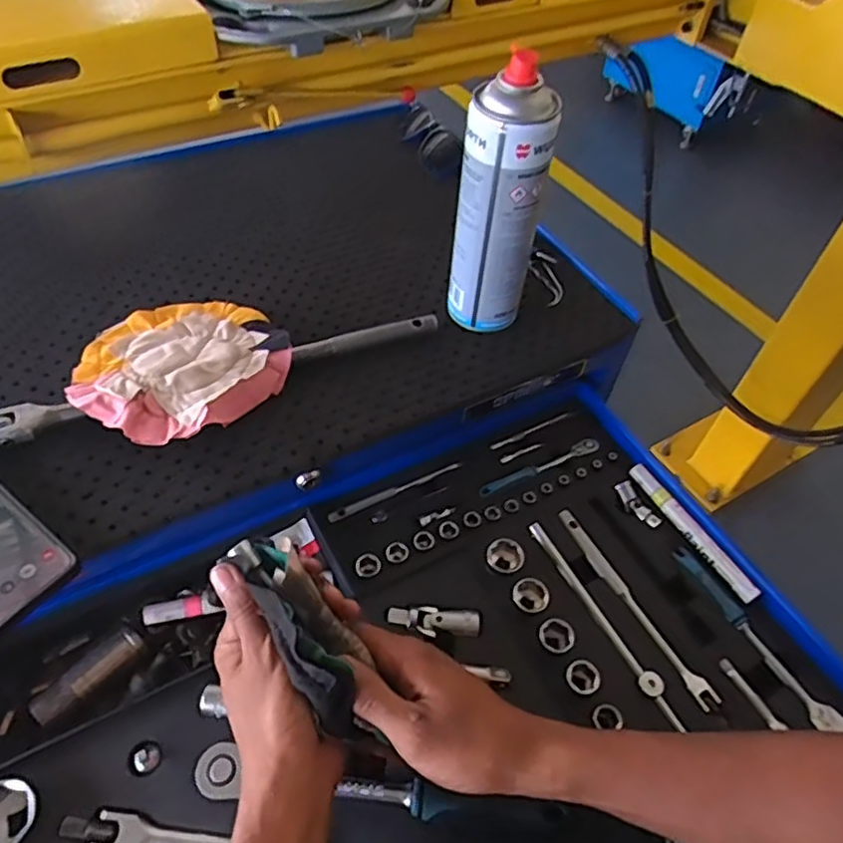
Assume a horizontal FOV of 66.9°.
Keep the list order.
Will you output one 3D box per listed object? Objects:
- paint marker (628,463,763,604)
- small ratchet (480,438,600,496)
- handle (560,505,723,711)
[{"bbox_3d":[0.228,0.091,0.539,0.013,0.012,0.139,-24,57,-21],"label":"paint marker"},{"bbox_3d":[0.107,0.042,0.580,0.121,0.015,0.016,-20,55,-19],"label":"small ratchet"},{"bbox_3d":[0.168,0.145,0.511,0.016,0.006,0.179,-24,57,-21],"label":"handle"}]

